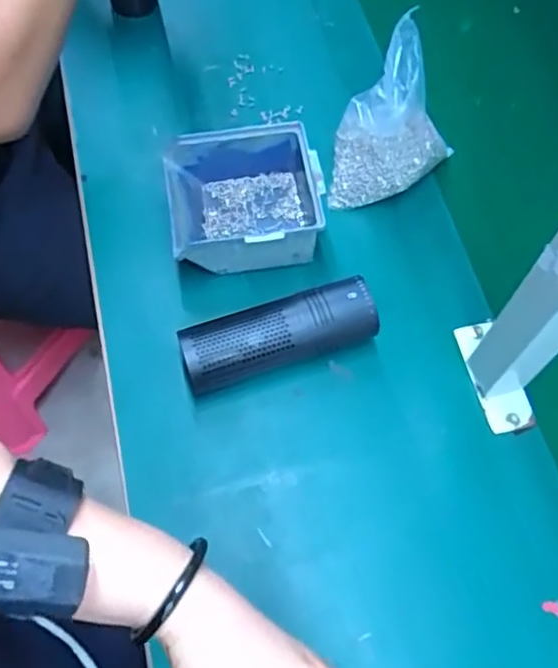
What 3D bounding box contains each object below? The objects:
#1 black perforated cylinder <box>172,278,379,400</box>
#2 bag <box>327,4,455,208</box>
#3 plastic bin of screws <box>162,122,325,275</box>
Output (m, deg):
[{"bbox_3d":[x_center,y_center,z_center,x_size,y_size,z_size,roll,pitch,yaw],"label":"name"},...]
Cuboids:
[{"bbox_3d":[0.000,0.002,0.554,0.161,0.053,0.047,-16,67,-9],"label":"black perforated cylinder"},{"bbox_3d":[0.101,-0.192,0.607,0.130,0.126,0.086,-38,72,-17],"label":"bag"},{"bbox_3d":[-0.032,-0.119,0.603,0.133,0.066,0.122,-10,66,-6],"label":"plastic bin of screws"}]

